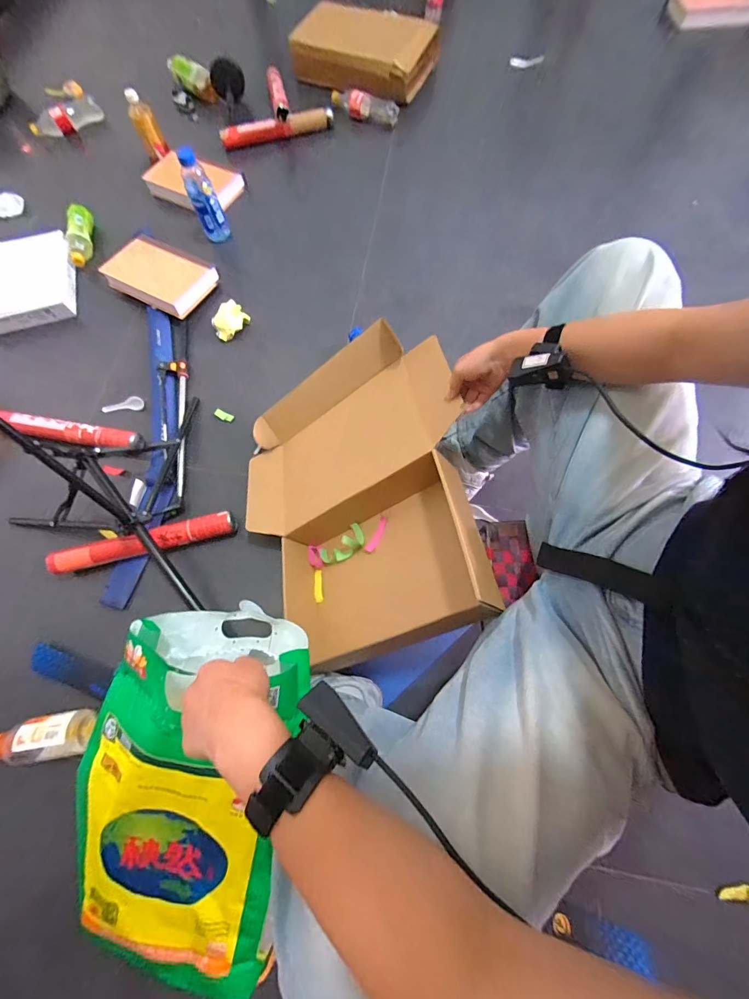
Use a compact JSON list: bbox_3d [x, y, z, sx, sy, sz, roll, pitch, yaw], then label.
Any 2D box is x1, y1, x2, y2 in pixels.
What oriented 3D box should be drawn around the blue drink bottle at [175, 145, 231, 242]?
[{"bbox_3d":[-0.468,-0.826,1.046,0.069,0.223,0.057,-25,72,-7],"label":"blue drink bottle"}]

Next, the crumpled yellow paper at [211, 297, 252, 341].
[{"bbox_3d":[-0.380,-0.467,1.003,0.091,0.047,0.071,-40,74,-11],"label":"crumpled yellow paper"}]

